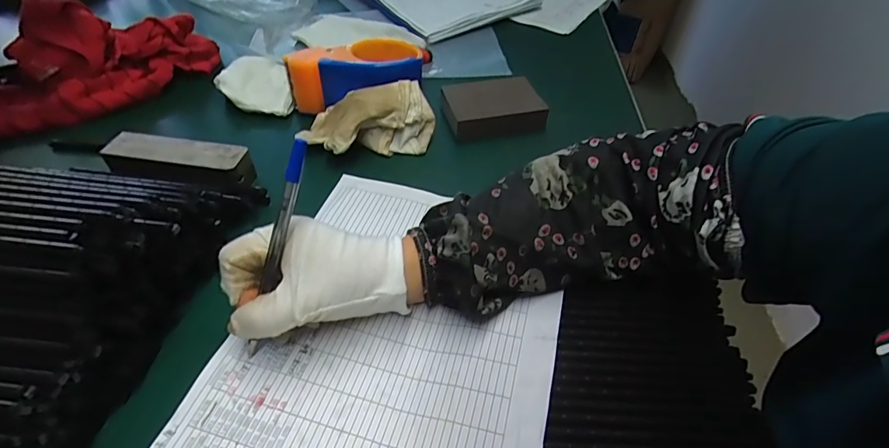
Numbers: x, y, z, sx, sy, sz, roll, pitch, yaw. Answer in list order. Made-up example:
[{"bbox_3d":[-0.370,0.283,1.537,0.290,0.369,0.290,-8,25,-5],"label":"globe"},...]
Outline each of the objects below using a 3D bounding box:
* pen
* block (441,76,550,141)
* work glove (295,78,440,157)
[{"bbox_3d":[-0.099,0.019,0.259,0.007,0.143,0.006,29,22,21],"label":"pen"},{"bbox_3d":[0.049,-0.122,0.454,0.094,0.026,0.067,-10,50,-12],"label":"block"},{"bbox_3d":[-0.073,-0.098,0.414,0.127,0.043,0.063,-3,49,-6],"label":"work glove"}]

